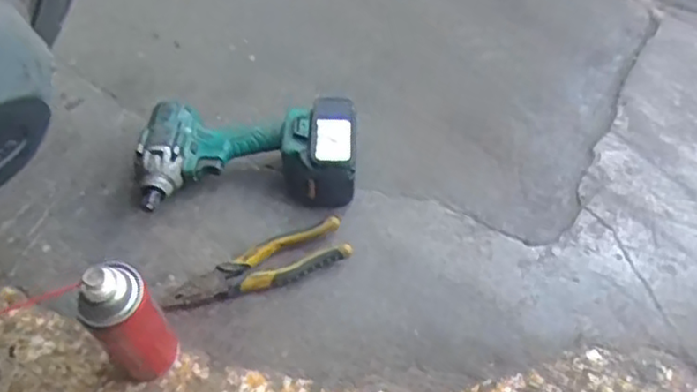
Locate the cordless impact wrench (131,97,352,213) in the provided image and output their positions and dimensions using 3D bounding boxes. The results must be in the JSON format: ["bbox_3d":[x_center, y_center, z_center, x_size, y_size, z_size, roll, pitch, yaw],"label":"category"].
[{"bbox_3d":[-0.111,-0.044,0.808,0.239,0.070,0.126,0,56,-1],"label":"cordless impact wrench"}]

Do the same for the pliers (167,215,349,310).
[{"bbox_3d":[-0.094,0.078,0.747,0.197,0.025,0.051,-19,58,-13],"label":"pliers"}]

